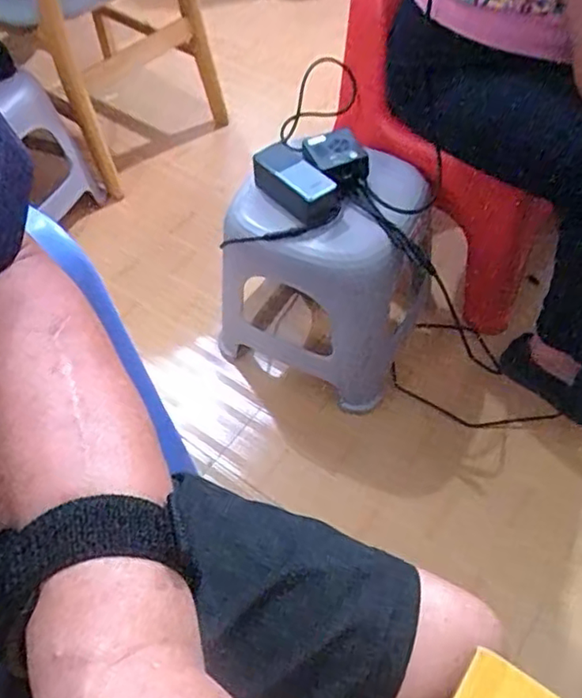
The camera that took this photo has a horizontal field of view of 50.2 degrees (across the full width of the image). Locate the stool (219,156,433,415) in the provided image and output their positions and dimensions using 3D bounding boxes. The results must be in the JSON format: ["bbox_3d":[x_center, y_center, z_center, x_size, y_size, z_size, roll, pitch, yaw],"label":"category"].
[{"bbox_3d":[0.064,-0.124,1.021,0.292,0.324,0.268,24,59,19],"label":"stool"}]

